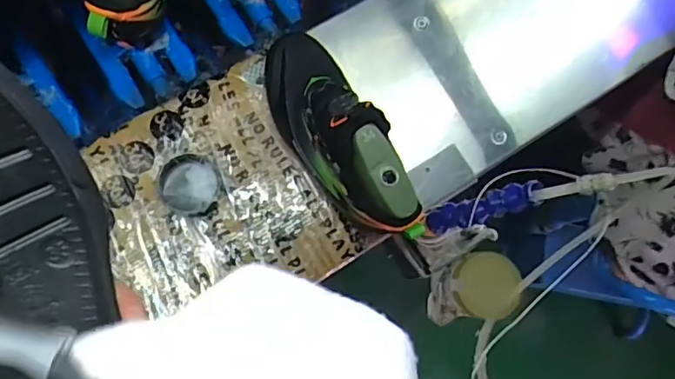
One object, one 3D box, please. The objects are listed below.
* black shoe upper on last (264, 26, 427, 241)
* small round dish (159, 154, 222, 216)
[{"bbox_3d":[0.011,-0.060,0.529,0.070,0.125,0.223,-24,82,-30],"label":"black shoe upper on last"},{"bbox_3d":[-0.148,-0.005,0.558,0.056,0.017,0.062,-18,85,-7],"label":"small round dish"}]

